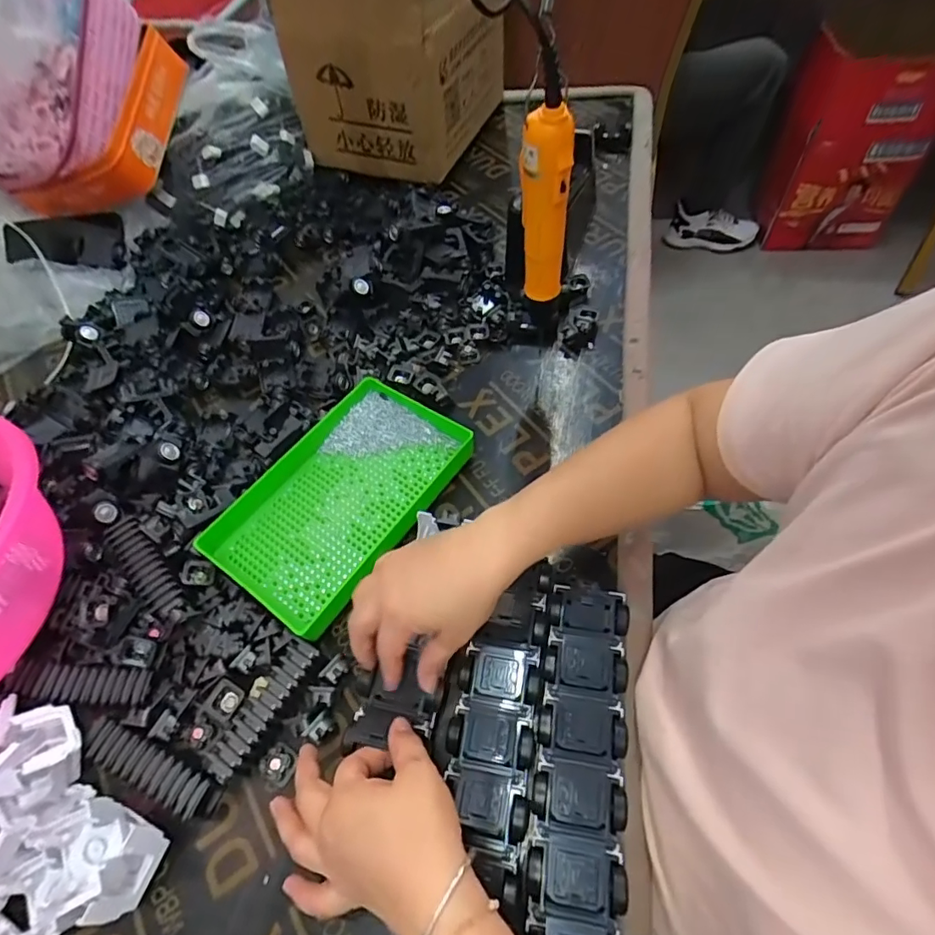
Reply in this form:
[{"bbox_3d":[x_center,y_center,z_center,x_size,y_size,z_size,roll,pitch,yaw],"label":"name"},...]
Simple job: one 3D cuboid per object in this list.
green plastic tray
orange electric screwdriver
[{"bbox_3d":[-0.124,0.023,0.511,0.162,0.032,0.241,31,67,22],"label":"green plastic tray"},{"bbox_3d":[0.062,-0.200,0.418,0.042,0.161,0.029,1,59,6],"label":"orange electric screwdriver"}]

